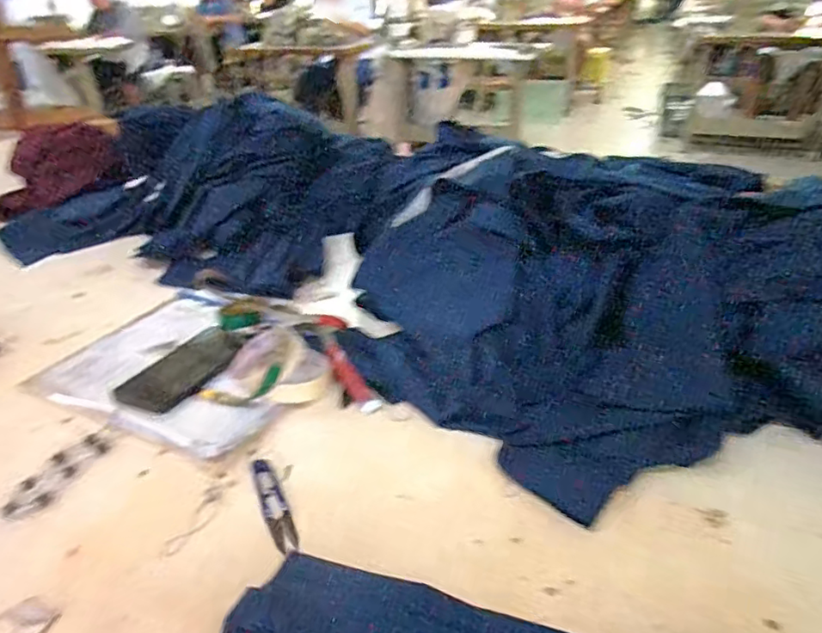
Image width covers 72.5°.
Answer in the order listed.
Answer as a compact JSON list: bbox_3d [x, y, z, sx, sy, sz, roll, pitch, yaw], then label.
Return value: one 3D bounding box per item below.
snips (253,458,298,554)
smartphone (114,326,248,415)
[{"bbox_3d":[-0.125,0.168,0.506,0.020,0.005,0.108,-17,35,-22],"label":"snips"},{"bbox_3d":[-0.257,0.060,0.659,0.085,0.015,0.152,12,35,22],"label":"smartphone"}]

